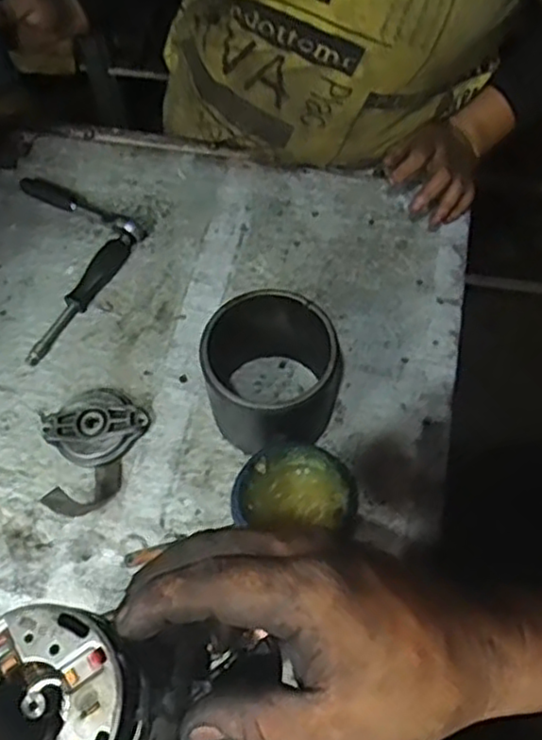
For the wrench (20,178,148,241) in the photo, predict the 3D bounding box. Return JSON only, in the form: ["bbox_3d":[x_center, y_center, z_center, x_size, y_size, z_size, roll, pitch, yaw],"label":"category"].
[{"bbox_3d":[-0.204,-0.178,0.754,0.160,0.020,0.022,26,67,15],"label":"wrench"}]

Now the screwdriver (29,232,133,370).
[{"bbox_3d":[-0.191,-0.074,0.706,0.027,0.024,0.161,25,67,14],"label":"screwdriver"}]

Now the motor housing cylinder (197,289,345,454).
[{"bbox_3d":[0.001,-0.001,0.615,0.122,0.121,0.123,7,64,6],"label":"motor housing cylinder"}]

